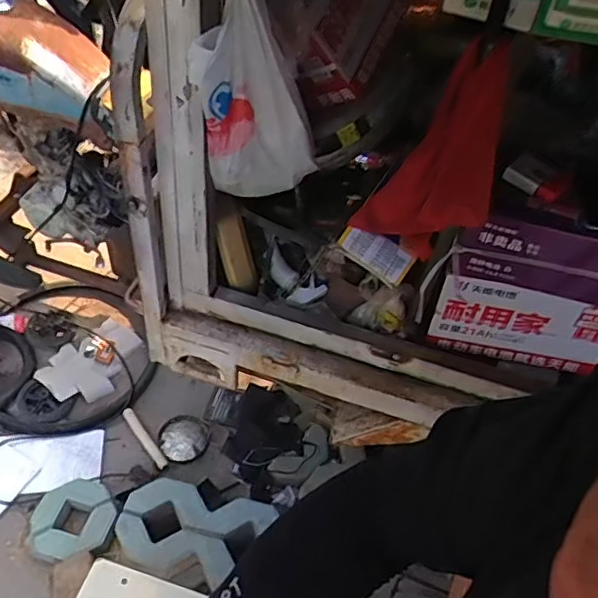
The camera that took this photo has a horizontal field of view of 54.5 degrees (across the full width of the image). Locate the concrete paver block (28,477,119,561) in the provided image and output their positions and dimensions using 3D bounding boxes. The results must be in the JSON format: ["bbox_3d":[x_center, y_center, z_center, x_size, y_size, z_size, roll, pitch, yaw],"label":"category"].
[{"bbox_3d":[-0.595,0.586,1.550,0.217,0.065,0.213,10,50,2],"label":"concrete paver block"}]

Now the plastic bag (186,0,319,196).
[{"bbox_3d":[-0.062,-0.291,0.890,0.155,0.340,0.122,24,52,14],"label":"plastic bag"}]

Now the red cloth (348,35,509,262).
[{"bbox_3d":[0.236,-0.218,0.907,0.151,0.342,0.104,42,37,26],"label":"red cloth"}]

